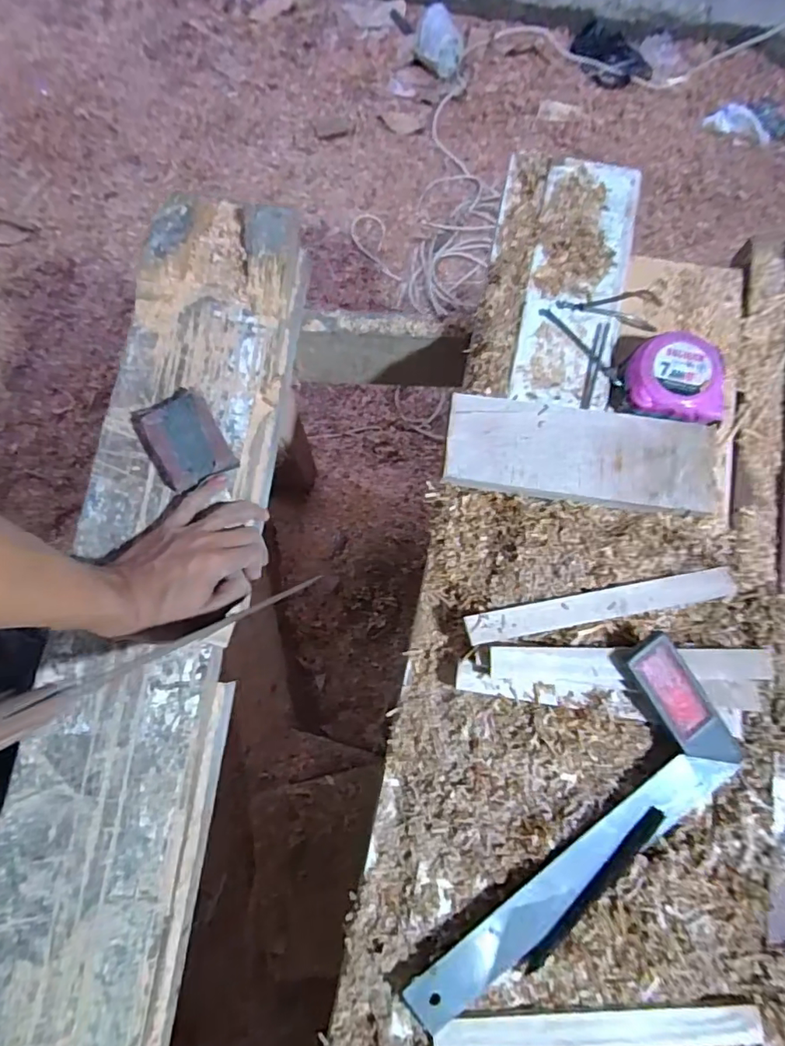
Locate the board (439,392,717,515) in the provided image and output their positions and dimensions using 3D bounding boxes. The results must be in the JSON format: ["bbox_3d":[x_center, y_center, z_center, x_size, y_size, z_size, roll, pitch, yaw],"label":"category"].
[{"bbox_3d":[0.160,-0.058,0.449,0.227,0.030,0.079,7,77,1],"label":"board"}]

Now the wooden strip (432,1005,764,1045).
[{"bbox_3d":[0.143,0.358,0.366,0.225,0.009,0.027,-2,77,-2],"label":"wooden strip"}]

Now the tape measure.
[{"bbox_3d":[0.248,-0.126,0.469,0.079,0.034,0.076,0,77,-1],"label":"tape measure"}]

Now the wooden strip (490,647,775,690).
[{"bbox_3d":[0.190,0.114,0.411,0.227,0.010,0.031,2,93,-5],"label":"wooden strip"}]

